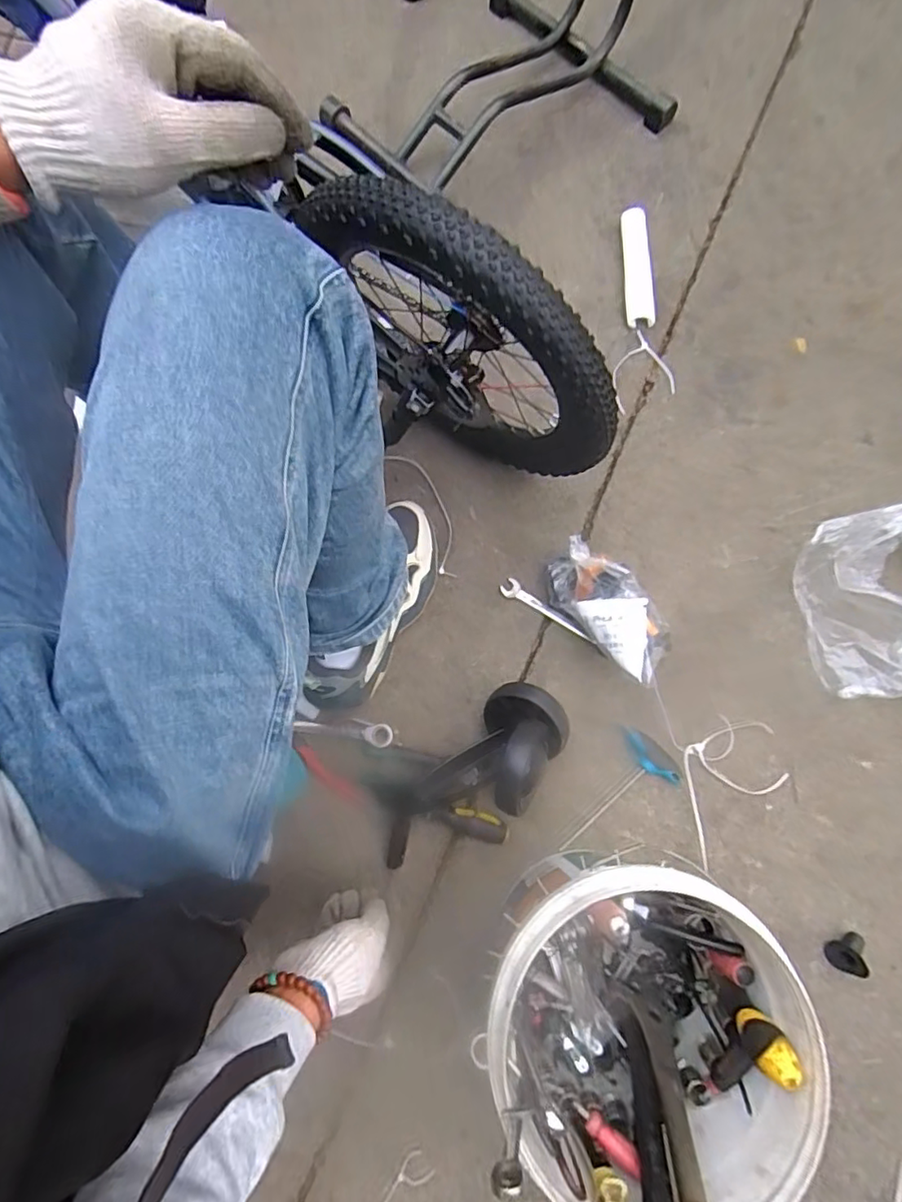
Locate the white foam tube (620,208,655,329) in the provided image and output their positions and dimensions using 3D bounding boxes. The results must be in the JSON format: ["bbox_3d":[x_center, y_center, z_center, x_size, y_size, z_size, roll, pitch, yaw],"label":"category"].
[{"bbox_3d":[0.289,-0.521,0.918,0.046,0.037,0.199,-2,77,0],"label":"white foam tube"}]

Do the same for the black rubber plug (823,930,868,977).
[{"bbox_3d":[0.479,0.423,0.712,0.038,0.032,0.048,27,78,6],"label":"black rubber plug"}]

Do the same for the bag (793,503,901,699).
[{"bbox_3d":[0.596,-0.002,0.775,0.246,0.096,0.270,10,77,3],"label":"bag"}]

